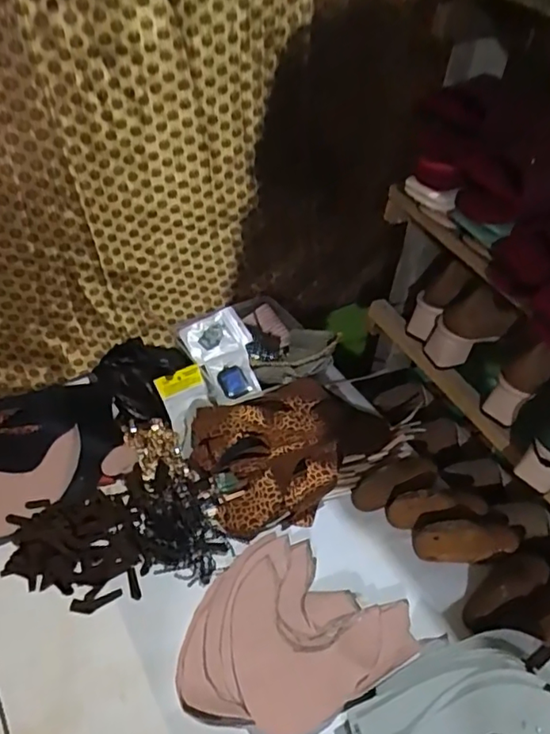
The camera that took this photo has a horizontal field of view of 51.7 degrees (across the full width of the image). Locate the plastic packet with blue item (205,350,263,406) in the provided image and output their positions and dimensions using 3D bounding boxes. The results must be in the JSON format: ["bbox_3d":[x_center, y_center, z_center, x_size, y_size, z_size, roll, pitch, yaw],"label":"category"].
[{"bbox_3d":[-0.064,0.015,0.866,0.074,0.018,0.080,-19,70,-21],"label":"plastic packet with blue item"}]

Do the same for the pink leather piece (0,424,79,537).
[{"bbox_3d":[-0.344,0.139,0.729,0.152,0.031,0.149,1,43,-5],"label":"pink leather piece"}]

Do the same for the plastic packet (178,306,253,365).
[{"bbox_3d":[-0.092,-0.049,0.909,0.111,0.018,0.073,-30,85,-28],"label":"plastic packet"}]

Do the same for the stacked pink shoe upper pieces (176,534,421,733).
[{"bbox_3d":[0.015,0.302,0.620,0.204,0.028,0.215,32,48,25],"label":"stacked pink shoe upper pieces"}]

